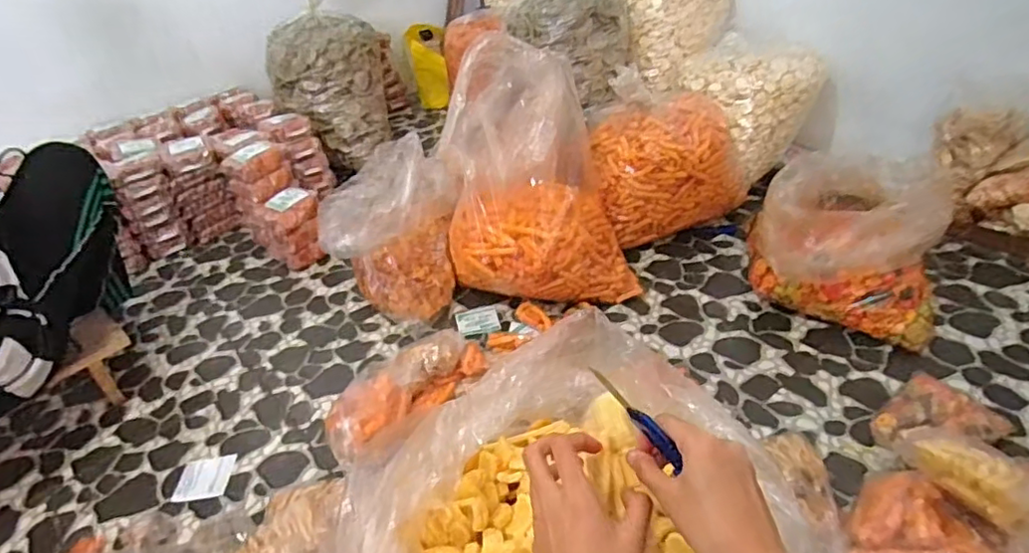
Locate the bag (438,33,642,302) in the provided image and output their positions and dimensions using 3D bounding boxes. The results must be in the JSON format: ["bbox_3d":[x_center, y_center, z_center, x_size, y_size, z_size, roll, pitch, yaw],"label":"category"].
[{"bbox_3d":[0.035,-0.206,1.352,0.369,0.532,0.318,-12,34,-7],"label":"bag"}]

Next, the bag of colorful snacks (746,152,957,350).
[{"bbox_3d":[0.686,-0.078,1.259,0.329,0.275,0.336,10,38,24],"label":"bag of colorful snacks"}]

